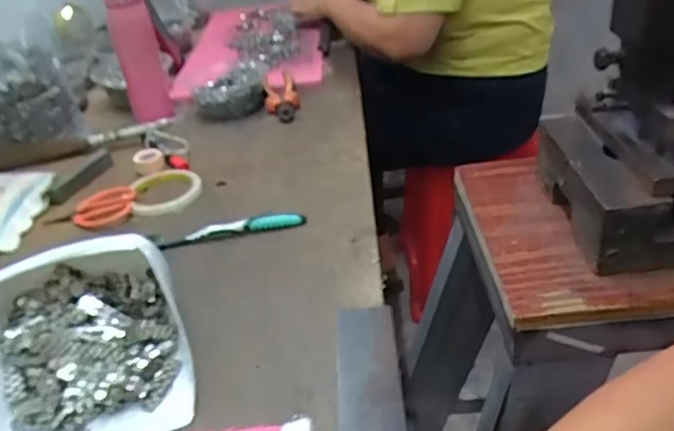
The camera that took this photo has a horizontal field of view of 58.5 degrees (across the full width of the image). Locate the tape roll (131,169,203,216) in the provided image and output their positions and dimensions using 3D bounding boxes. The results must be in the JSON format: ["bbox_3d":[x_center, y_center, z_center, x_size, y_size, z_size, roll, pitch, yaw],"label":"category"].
[{"bbox_3d":[-0.220,-0.034,0.776,0.086,0.021,0.085,-4,33,3],"label":"tape roll"}]

